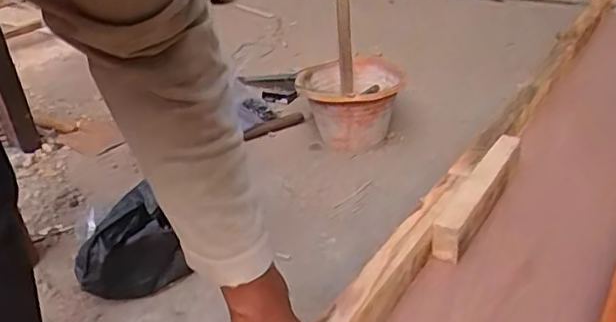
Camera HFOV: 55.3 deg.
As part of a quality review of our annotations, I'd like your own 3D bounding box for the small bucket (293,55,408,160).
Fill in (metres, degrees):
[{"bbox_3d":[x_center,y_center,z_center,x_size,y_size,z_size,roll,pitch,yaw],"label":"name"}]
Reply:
[{"bbox_3d":[0.105,-0.117,1.399,0.249,0.173,0.238,-7,28,-4],"label":"small bucket"}]

